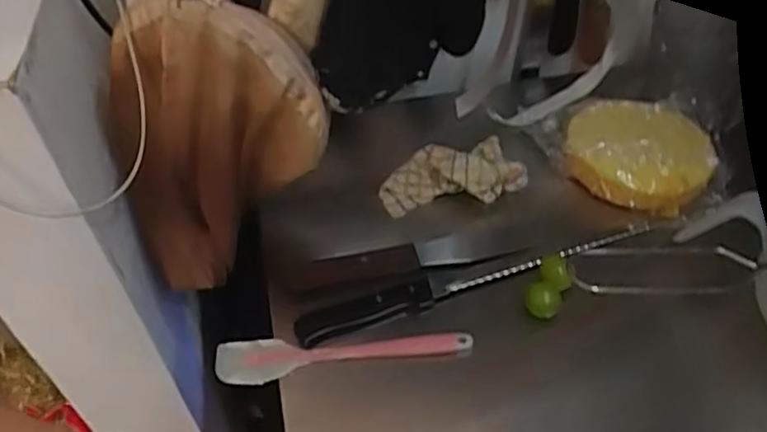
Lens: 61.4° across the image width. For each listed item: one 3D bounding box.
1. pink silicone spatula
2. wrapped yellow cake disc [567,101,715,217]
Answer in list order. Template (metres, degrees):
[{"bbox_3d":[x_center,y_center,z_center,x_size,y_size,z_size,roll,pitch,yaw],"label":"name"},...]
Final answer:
[{"bbox_3d":[-0.033,0.113,0.533,0.209,0.008,0.038,-4,47,-2],"label":"pink silicone spatula"},{"bbox_3d":[0.258,-0.065,0.655,0.139,0.051,0.123,21,51,20],"label":"wrapped yellow cake disc"}]

